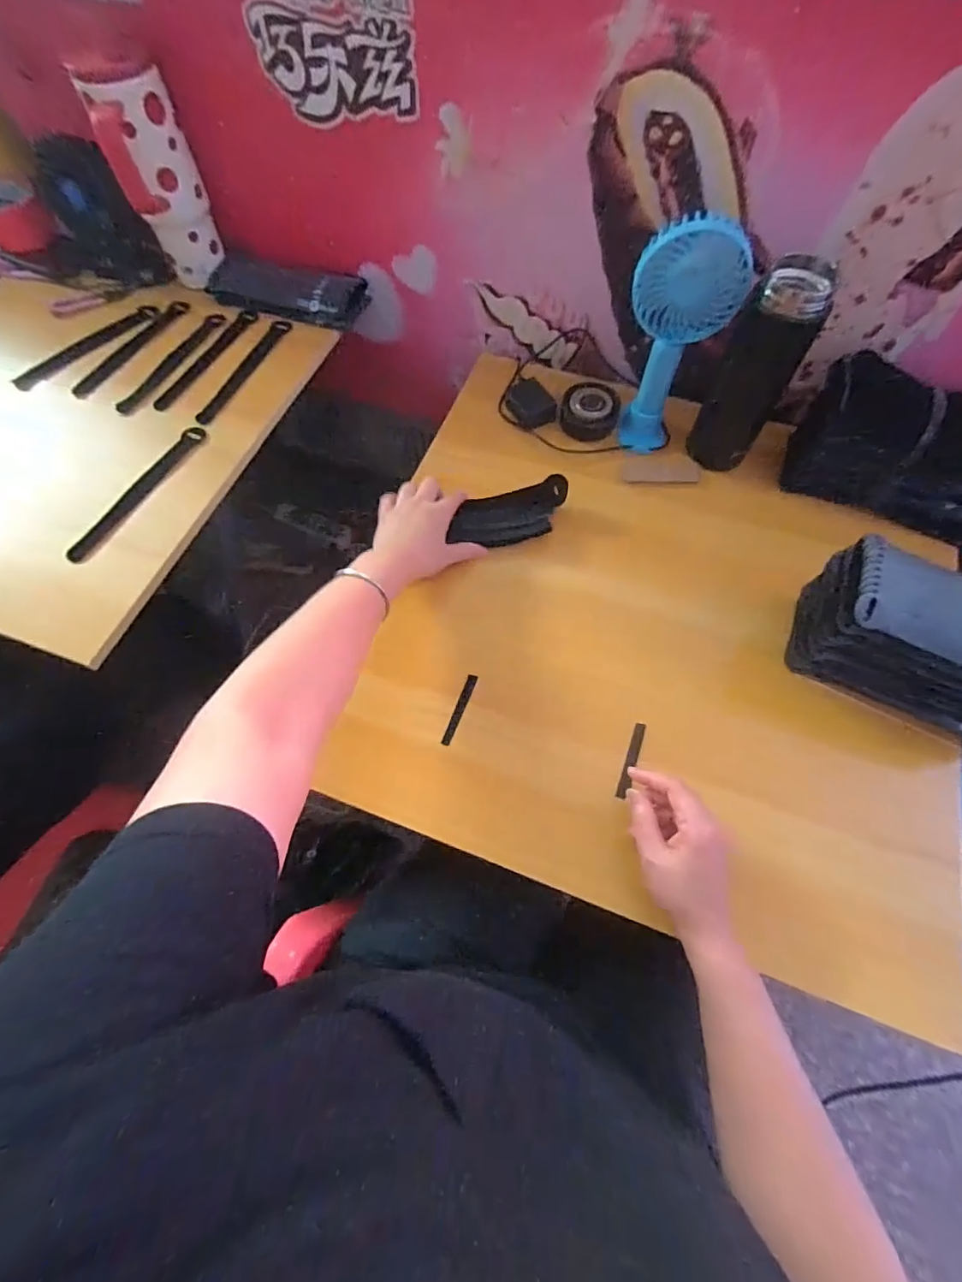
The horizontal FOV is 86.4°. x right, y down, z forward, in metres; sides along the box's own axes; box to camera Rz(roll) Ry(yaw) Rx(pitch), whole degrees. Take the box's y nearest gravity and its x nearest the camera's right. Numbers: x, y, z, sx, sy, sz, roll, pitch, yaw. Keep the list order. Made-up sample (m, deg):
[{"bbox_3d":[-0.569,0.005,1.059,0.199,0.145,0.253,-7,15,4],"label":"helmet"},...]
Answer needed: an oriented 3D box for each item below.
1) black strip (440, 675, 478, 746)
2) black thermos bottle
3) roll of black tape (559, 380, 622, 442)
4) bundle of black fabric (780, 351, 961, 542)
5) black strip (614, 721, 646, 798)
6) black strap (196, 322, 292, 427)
[{"bbox_3d":[-0.020,0.063,0.472,0.010,0.004,0.069,23,69,-1],"label":"black strip"},{"bbox_3d":[0.269,-0.261,0.508,0.073,0.177,0.067,26,69,12],"label":"black thermos bottle"},{"bbox_3d":[0.130,-0.275,0.611,0.070,0.030,0.064,0,66,1],"label":"roll of black tape"},{"bbox_3d":[0.435,-0.189,0.509,0.208,0.101,0.095,22,68,10],"label":"bundle of black fabric"},{"bbox_3d":[0.135,0.107,0.461,0.010,0.008,0.070,21,66,10],"label":"black strip"},{"bbox_3d":[-0.290,-0.333,0.624,0.029,0.008,0.197,17,64,13],"label":"black strap"}]

